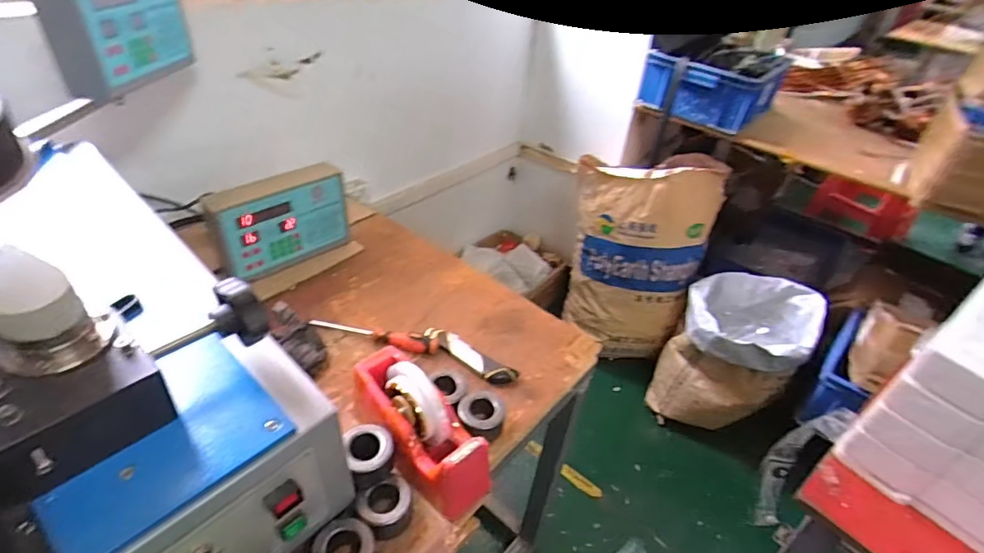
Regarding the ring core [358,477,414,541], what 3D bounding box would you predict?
[{"bbox_3d":[-0.119,0.259,0.567,0.057,0.036,0.052,4,37,-3],"label":"ring core"}]

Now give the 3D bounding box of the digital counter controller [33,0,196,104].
[{"bbox_3d":[-0.530,-0.361,0.725,0.077,0.148,0.228,3,38,-5],"label":"digital counter controller"}]

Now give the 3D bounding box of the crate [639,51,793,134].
[{"bbox_3d":[0.625,-0.548,1.421,0.310,0.129,0.355,29,43,26],"label":"crate"}]

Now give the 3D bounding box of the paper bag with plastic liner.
[{"bbox_3d":[0.707,0.217,1.481,0.336,0.347,0.339,25,41,22],"label":"paper bag with plastic liner"}]

